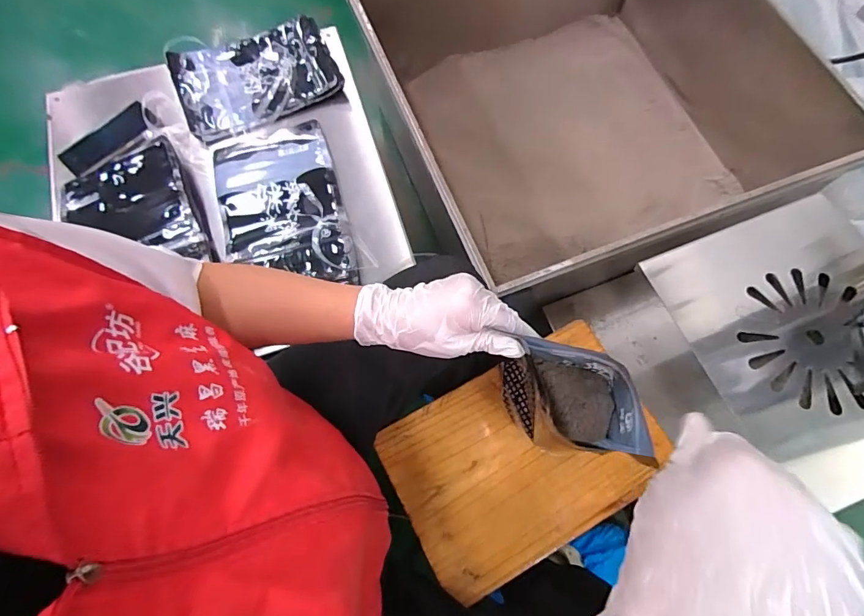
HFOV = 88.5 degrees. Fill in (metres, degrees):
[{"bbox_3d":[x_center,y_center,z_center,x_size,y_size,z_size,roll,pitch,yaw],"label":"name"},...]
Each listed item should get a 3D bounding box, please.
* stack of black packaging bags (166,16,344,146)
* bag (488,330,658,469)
[{"bbox_3d":[-0.299,-0.394,0.753,0.253,0.033,0.189,-26,71,-8],"label":"stack of black packaging bags"},{"bbox_3d":[0.113,0.074,0.372,0.115,0.110,0.070,15,70,8],"label":"bag"}]

